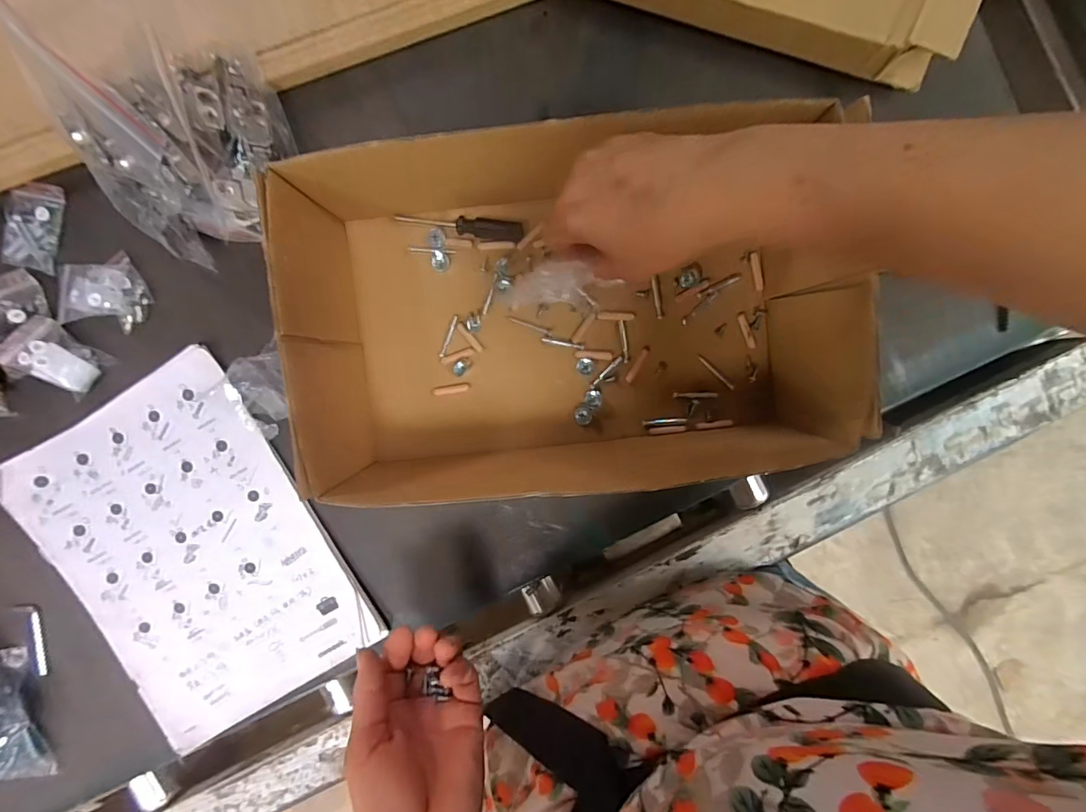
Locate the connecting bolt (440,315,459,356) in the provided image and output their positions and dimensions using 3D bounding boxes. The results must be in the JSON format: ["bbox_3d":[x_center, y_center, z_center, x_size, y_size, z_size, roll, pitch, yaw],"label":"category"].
[{"bbox_3d":[-0.075,-0.056,0.382,0.005,0.004,0.035,20,94,-1],"label":"connecting bolt"}]

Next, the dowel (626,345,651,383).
[{"bbox_3d":[0.076,-0.033,0.382,0.006,0.004,0.032,30,94,-2],"label":"dowel"}]

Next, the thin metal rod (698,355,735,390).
[{"bbox_3d":[0.137,-0.026,0.376,0.037,0.004,0.004,44,93,-3],"label":"thin metal rod"}]

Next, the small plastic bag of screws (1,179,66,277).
[{"bbox_3d":[-0.406,-0.144,0.383,0.045,0.011,0.069,16,93,-1],"label":"small plastic bag of screws"}]

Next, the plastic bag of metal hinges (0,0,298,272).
[{"bbox_3d":[-0.246,-0.181,0.311,0.079,0.125,0.147,33,93,-2],"label":"plastic bag of metal hinges"}]

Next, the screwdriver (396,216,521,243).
[{"bbox_3d":[-0.064,-0.138,0.367,0.098,0.012,0.014,6,93,0],"label":"screwdriver"}]

